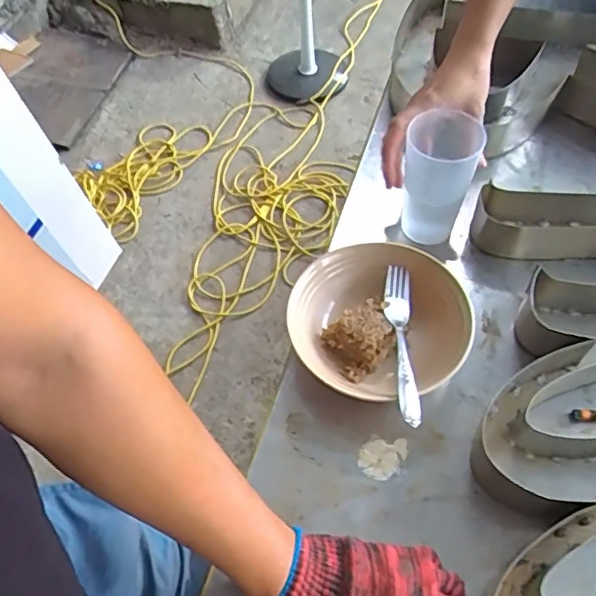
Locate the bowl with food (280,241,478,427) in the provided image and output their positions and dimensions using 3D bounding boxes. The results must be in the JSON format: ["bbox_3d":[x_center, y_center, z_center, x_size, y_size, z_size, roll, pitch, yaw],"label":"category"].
[{"bbox_3d":[0.077,0.028,0.560,0.153,0.073,0.161,-1,55,2],"label":"bowl with food"}]

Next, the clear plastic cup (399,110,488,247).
[{"bbox_3d":[0.145,-0.118,0.623,0.068,0.140,0.070,-1,55,2],"label":"clear plastic cup"}]

